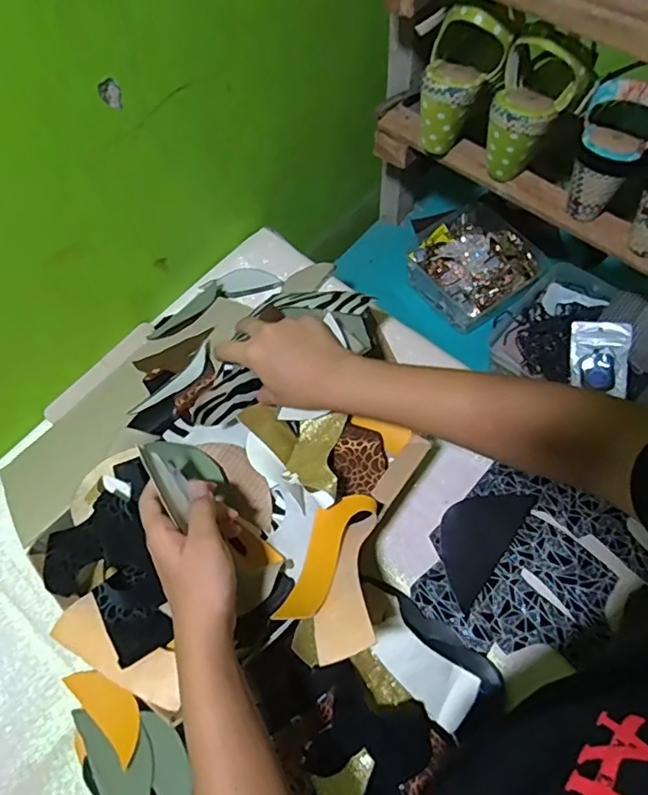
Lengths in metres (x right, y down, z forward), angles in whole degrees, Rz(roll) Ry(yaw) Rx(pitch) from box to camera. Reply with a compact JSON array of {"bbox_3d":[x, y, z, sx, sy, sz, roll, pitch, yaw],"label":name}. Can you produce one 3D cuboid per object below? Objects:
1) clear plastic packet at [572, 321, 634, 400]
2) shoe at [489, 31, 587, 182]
[{"bbox_3d":[0.359,-0.050,0.719,0.068,0.010,0.096,4,96,25],"label":"clear plastic packet"},{"bbox_3d":[0.213,-0.295,0.566,0.076,0.133,0.083,21,67,12],"label":"shoe"}]

